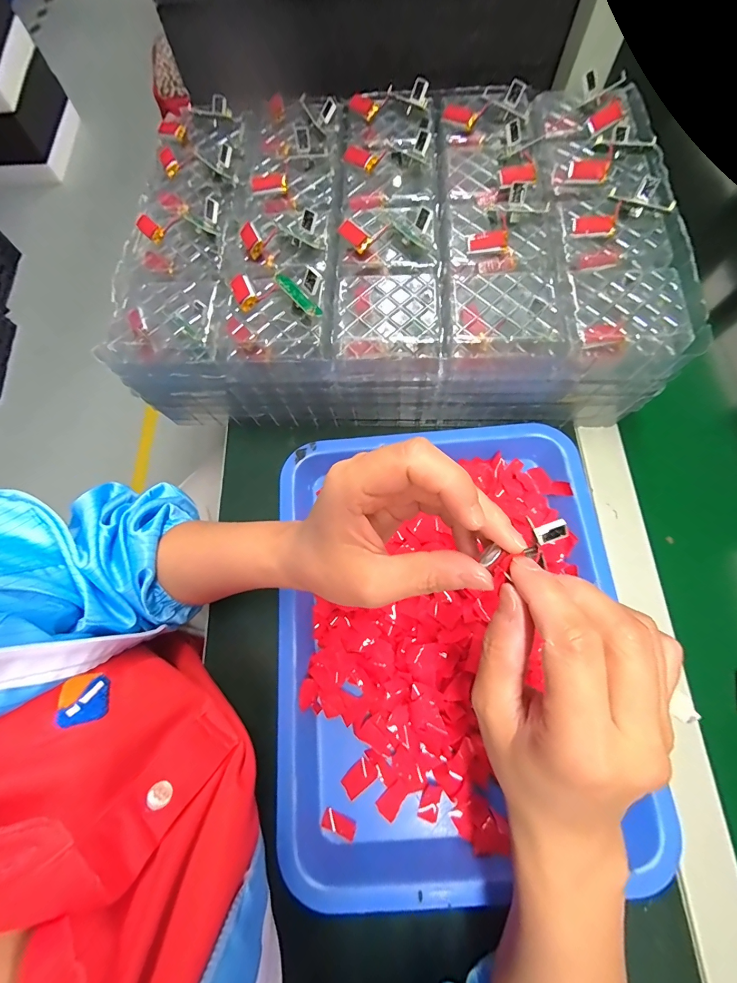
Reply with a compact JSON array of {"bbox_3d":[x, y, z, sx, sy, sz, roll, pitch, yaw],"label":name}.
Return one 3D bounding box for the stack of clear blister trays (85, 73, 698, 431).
[{"bbox_3d":[0.024,-0.220,0.354,0.437,0.108,0.285,1,71,1],"label":"stack of clear blister trays"}]

